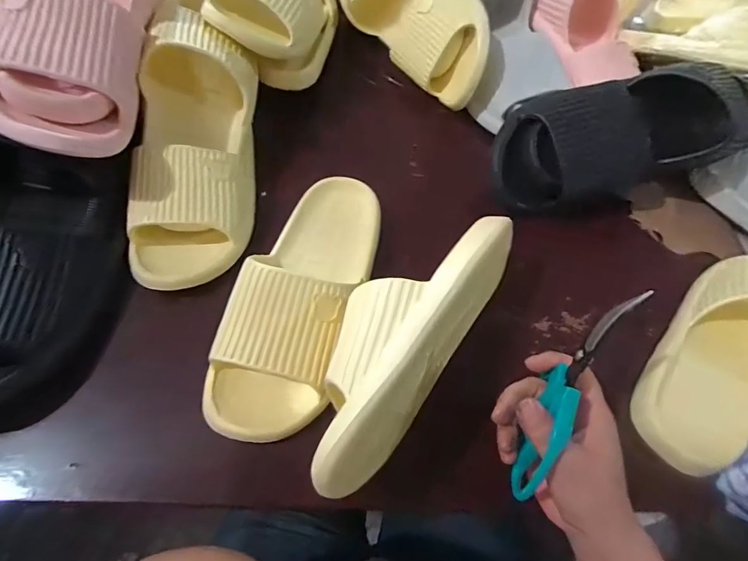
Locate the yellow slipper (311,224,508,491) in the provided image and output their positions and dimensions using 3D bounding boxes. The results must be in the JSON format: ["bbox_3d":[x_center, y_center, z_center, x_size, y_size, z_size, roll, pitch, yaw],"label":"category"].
[{"bbox_3d":[0.027,0.033,0.304,0.074,0.095,0.236,33,64,14],"label":"yellow slipper"}]

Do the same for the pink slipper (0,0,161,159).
[{"bbox_3d":[-0.242,-0.233,0.350,0.091,0.075,0.284,-2,61,-5],"label":"pink slipper"}]

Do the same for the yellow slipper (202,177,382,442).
[{"bbox_3d":[-0.055,0.001,0.342,0.095,0.064,0.244,14,61,5],"label":"yellow slipper"}]

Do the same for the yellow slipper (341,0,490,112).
[{"bbox_3d":[0.049,-0.328,0.511,0.076,0.105,0.264,-19,62,-38],"label":"yellow slipper"}]

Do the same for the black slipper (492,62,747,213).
[{"bbox_3d":[0.252,-0.147,0.427,0.263,0.103,0.082,-10,62,-9],"label":"black slipper"}]

